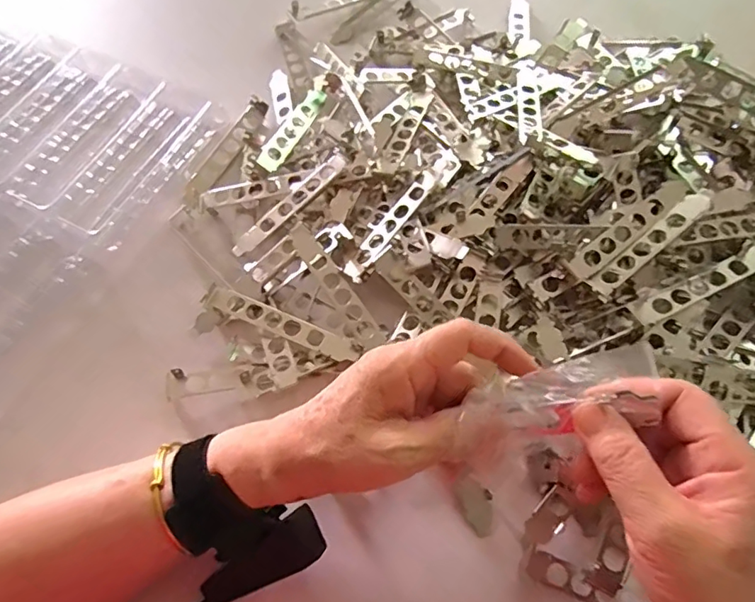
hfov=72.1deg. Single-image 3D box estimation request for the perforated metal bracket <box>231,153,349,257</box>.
[{"bbox_3d":[-0.072,-0.080,0.429,0.120,0.005,0.020,-44,69,-6],"label":"perforated metal bracket"}]

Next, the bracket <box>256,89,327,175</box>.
[{"bbox_3d":[-0.076,-0.160,0.475,0.022,0.011,0.120,17,54,10],"label":"bracket"}]

